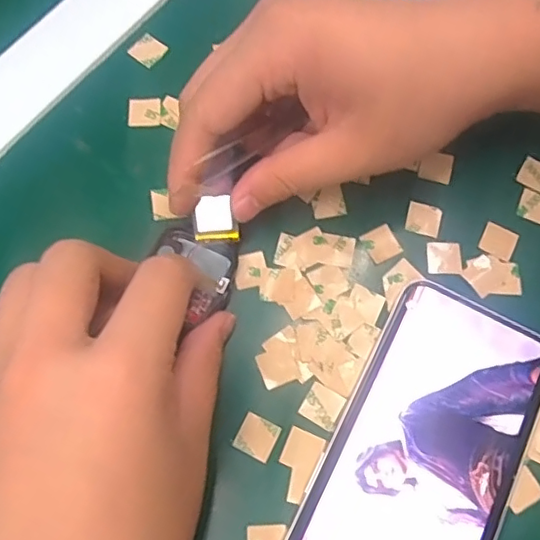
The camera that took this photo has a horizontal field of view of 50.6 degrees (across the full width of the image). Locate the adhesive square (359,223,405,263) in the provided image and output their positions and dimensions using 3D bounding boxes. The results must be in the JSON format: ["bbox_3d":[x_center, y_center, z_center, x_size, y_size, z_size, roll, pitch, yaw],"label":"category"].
[{"bbox_3d":[0.051,-0.012,0.261,0.015,0.004,0.015,-26,75,-9],"label":"adhesive square"}]

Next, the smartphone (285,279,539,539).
[{"bbox_3d":[0.059,0.078,0.225,0.070,0.009,0.143,27,72,7],"label":"smartphone"}]

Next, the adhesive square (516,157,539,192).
[{"bbox_3d":[0.129,-0.047,0.274,0.016,0.004,0.016,27,72,7],"label":"adhesive square"}]

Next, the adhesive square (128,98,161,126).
[{"bbox_3d":[-0.061,-0.077,0.276,0.015,0.004,0.016,-1,71,-3],"label":"adhesive square"}]

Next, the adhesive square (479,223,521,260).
[{"bbox_3d":[0.106,-0.013,0.263,0.015,0.004,0.015,26,74,6],"label":"adhesive square"}]

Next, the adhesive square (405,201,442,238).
[{"bbox_3d":[0.071,-0.024,0.265,0.015,0.004,0.015,16,73,3],"label":"adhesive square"}]

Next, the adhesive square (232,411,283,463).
[{"bbox_3d":[-0.005,0.067,0.229,0.015,0.004,0.015,27,72,7],"label":"adhesive square"}]

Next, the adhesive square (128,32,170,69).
[{"bbox_3d":[-0.062,-0.112,0.288,0.017,0.004,0.015,33,73,9],"label":"adhesive square"}]

